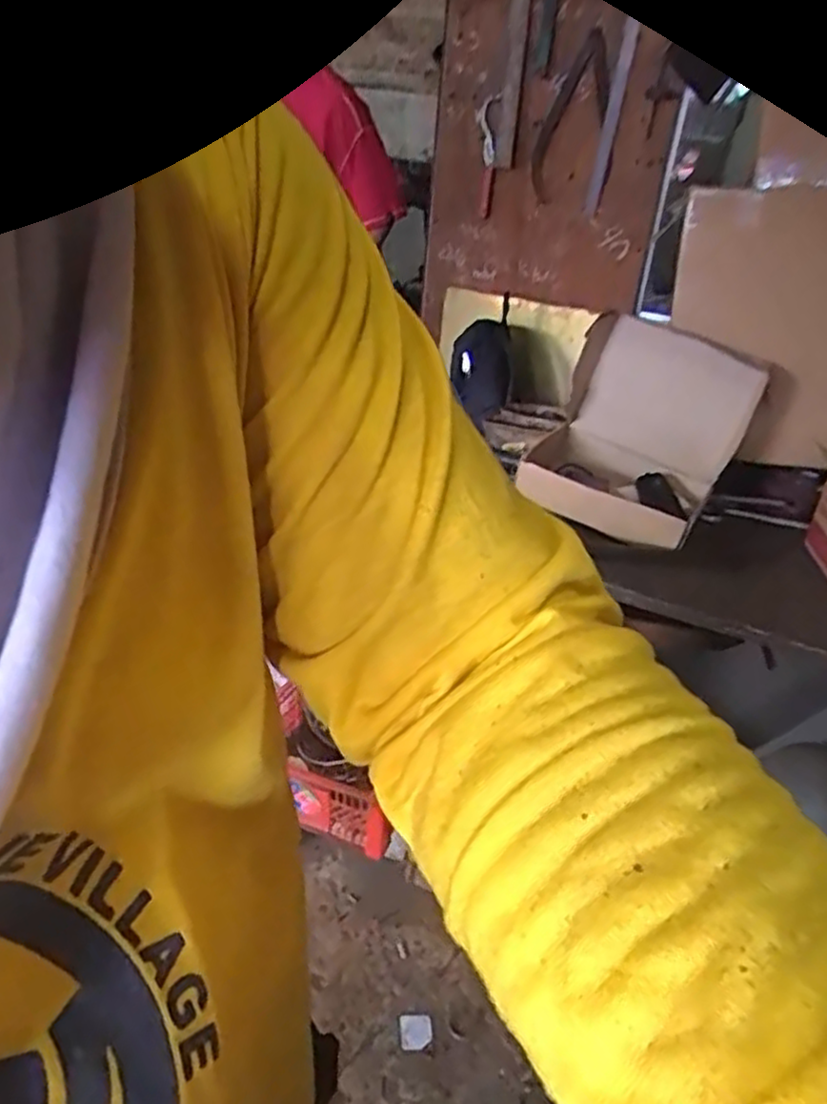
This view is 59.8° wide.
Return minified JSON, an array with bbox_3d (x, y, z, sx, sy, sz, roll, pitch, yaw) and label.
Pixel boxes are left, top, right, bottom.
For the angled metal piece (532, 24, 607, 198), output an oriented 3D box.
[{"bbox_3d":[0.348,-0.941,1.588,0.110,0.337,0.036,44,45,14],"label":"angled metal piece"}]

